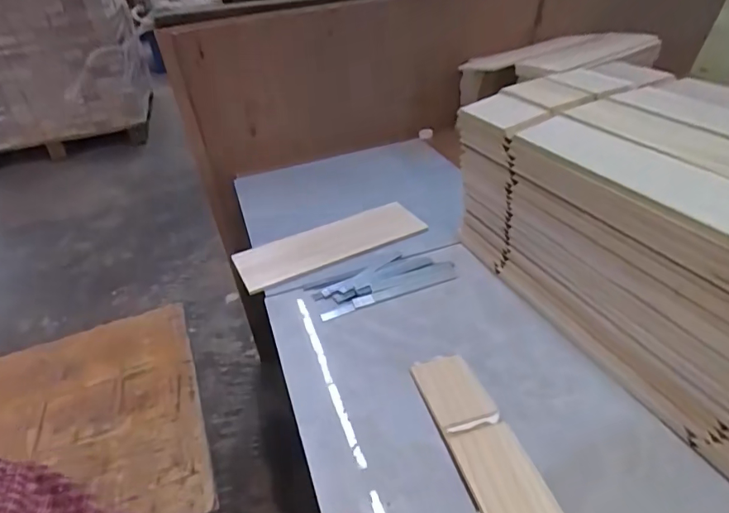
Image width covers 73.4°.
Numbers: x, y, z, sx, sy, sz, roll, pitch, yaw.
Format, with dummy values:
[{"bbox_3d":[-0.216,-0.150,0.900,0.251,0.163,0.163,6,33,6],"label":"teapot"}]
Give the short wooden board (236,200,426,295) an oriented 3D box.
[{"bbox_3d":[-0.051,-0.024,0.732,0.279,0.014,0.103,-20,36,-18],"label":"short wooden board"}]

